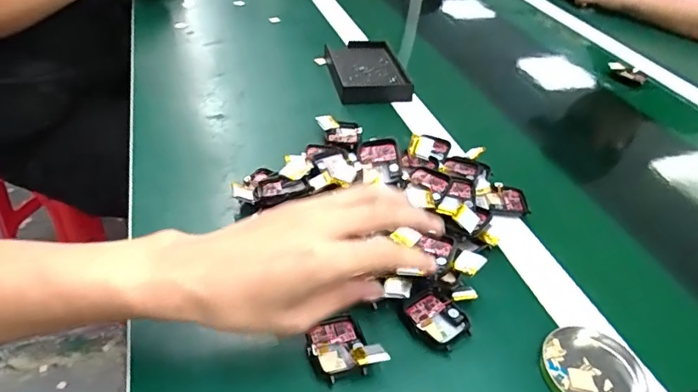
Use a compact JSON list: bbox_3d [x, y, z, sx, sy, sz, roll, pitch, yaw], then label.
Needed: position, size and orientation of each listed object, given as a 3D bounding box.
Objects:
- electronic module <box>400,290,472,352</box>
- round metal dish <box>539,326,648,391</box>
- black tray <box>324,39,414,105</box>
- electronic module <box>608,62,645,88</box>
[{"bbox_3d":[0.061,0.088,0.358,0.037,0.013,0.044,-27,48,-33],"label":"electronic module"},{"bbox_3d":[0.164,0.119,0.337,0.062,0.011,0.062,3,39,-2],"label":"round metal dish"},{"bbox_3d":[0.025,-0.167,0.666,0.100,0.024,0.141,-1,40,-10],"label":"black tray"},{"bbox_3d":[0.426,-0.187,0.770,0.056,0.027,0.015,35,46,13],"label":"electronic module"}]

